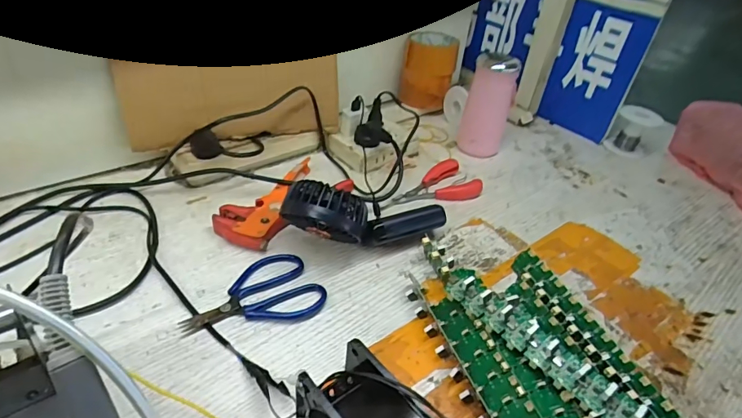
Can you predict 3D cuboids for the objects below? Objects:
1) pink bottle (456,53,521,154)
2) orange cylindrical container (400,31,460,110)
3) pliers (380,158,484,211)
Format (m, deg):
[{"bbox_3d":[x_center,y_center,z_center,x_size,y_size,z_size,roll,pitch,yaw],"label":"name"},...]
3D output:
[{"bbox_3d":[0.172,-0.152,0.683,0.068,0.134,0.058,14,38,8],"label":"pink bottle"},{"bbox_3d":[0.096,-0.236,0.780,0.084,0.100,0.084,8,38,1],"label":"orange cylindrical container"},{"bbox_3d":[0.080,-0.024,0.598,0.136,0.019,0.069,-23,47,-33],"label":"pliers"}]

